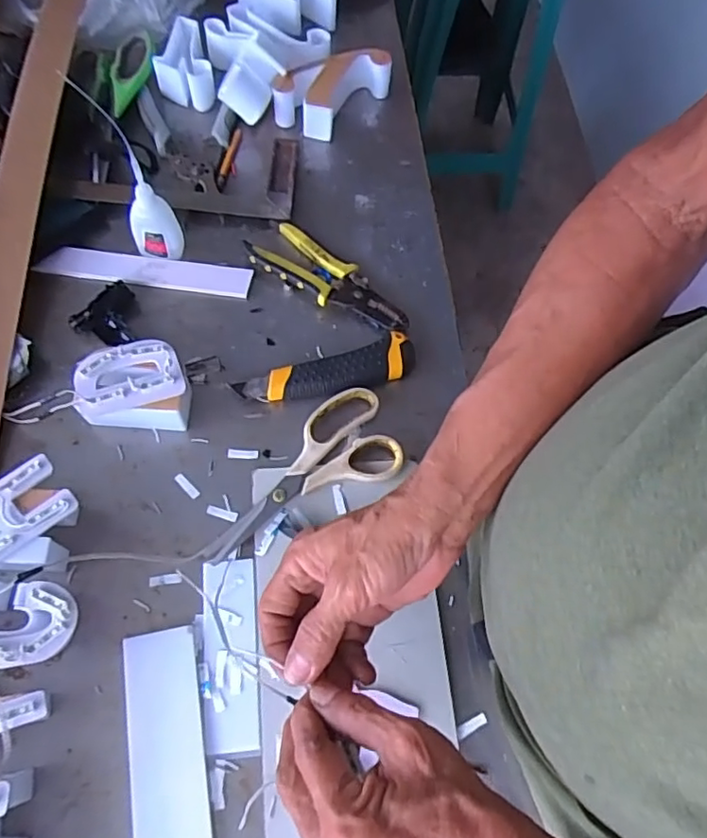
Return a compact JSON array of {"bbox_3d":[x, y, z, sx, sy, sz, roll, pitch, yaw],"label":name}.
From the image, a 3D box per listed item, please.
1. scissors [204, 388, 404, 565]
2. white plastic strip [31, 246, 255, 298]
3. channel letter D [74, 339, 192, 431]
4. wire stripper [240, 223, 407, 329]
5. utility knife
[{"bbox_3d":[-0.051,0.039,0.497,0.177,0.014,0.084,-23,70,-12],"label":"scissors"},{"bbox_3d":[-0.198,-0.142,0.569,0.196,0.009,0.032,5,66,-1],"label":"white plastic strip"},{"bbox_3d":[-0.180,-0.026,0.498,0.088,0.052,0.063,-5,67,-5],"label":"channel letter D"},{"bbox_3d":[-0.021,-0.134,0.569,0.161,0.023,0.057,32,69,11],"label":"wire stripper"},{"bbox_3d":[-0.022,-0.041,0.529,0.161,0.018,0.040,-15,68,-9],"label":"utility knife"}]

